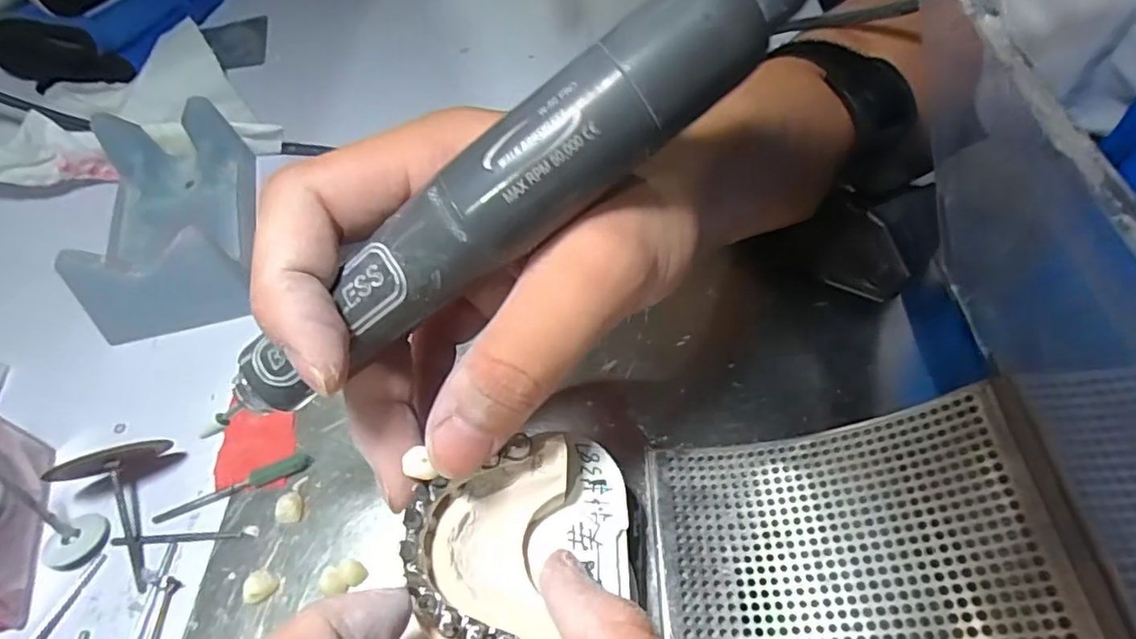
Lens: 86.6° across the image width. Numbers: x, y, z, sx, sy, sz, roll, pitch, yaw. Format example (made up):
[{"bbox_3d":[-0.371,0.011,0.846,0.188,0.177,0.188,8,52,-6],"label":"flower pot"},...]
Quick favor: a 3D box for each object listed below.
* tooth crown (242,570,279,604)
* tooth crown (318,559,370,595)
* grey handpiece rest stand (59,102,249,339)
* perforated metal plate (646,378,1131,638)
[{"bbox_3d":[-0.100,0.087,0.195,0.007,0.008,0.010,39,63,21],"label":"tooth crown"},{"bbox_3d":[-0.073,0.084,0.197,0.014,0.009,0.010,-22,60,-16],"label":"tooth crown"},{"bbox_3d":[-0.177,-0.049,0.264,0.062,0.034,0.107,-14,58,-12],"label":"grey handpiece rest stand"},{"bbox_3d":[0.081,0.076,0.174,0.111,0.014,0.096,-18,51,25],"label":"perforated metal plate"}]

